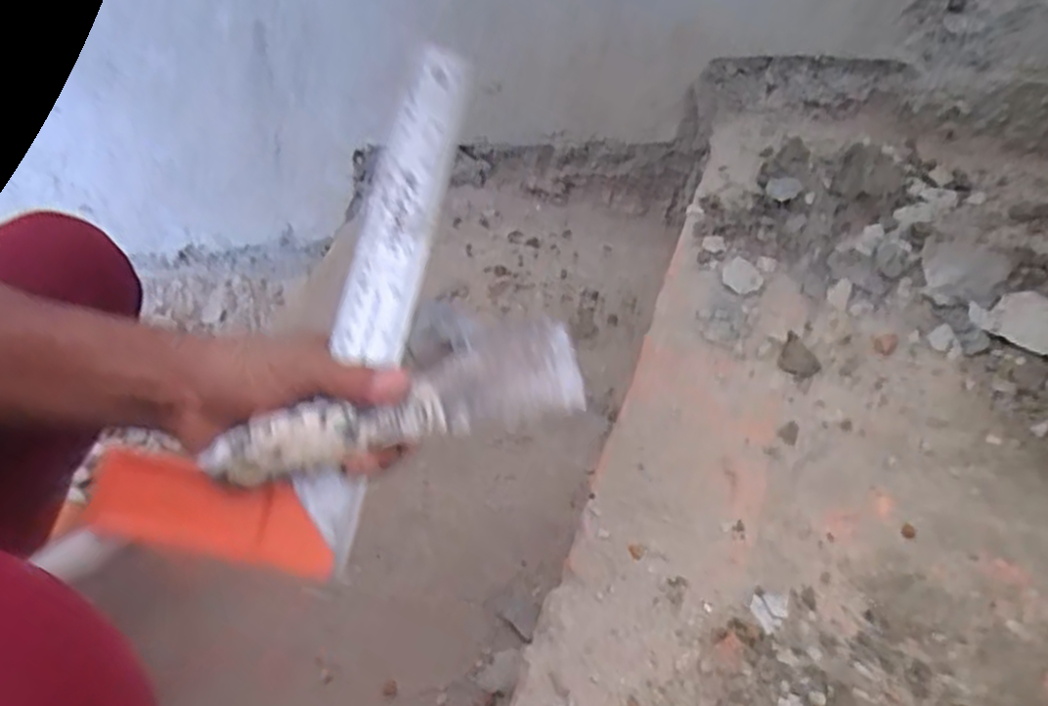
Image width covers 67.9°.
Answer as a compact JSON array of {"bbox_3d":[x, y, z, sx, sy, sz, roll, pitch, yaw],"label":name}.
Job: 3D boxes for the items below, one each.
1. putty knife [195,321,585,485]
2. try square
[{"bbox_3d":[-0.062,0.029,0.403,0.188,0.053,0.027,-17,13,-18],"label":"putty knife"},{"bbox_3d":[-0.119,-0.039,0.416,0.123,0.014,0.297,17,78,-14],"label":"try square"}]

